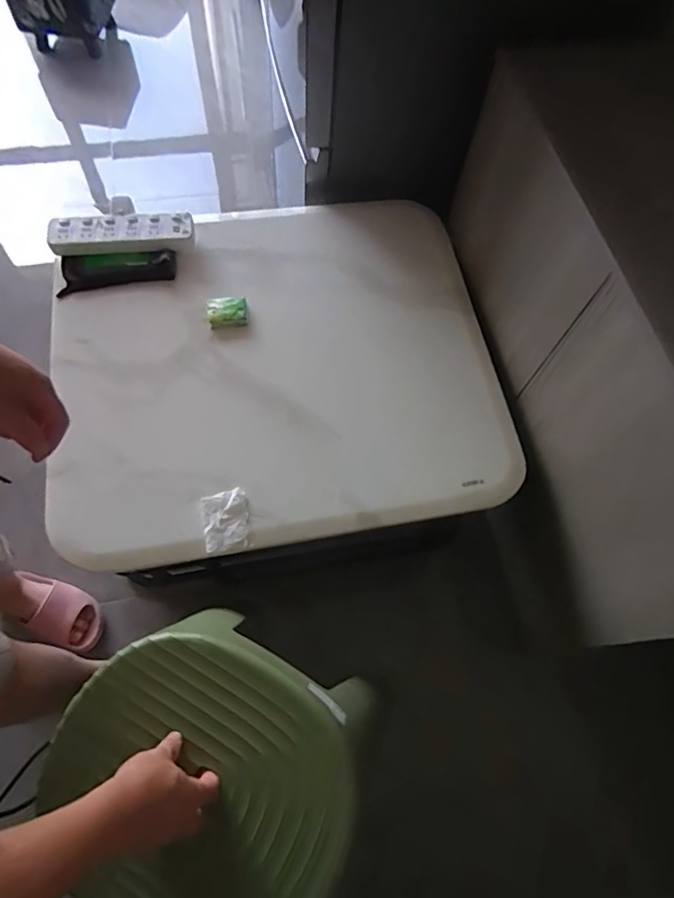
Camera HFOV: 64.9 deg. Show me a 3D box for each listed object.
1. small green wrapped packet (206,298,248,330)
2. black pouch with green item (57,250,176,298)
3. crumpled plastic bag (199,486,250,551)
[{"bbox_3d":[-0.202,-0.252,0.976,0.075,0.024,0.059,-3,68,-2],"label":"small green wrapped packet"},{"bbox_3d":[-0.413,-0.341,1.005,0.209,0.023,0.074,-12,69,-6],"label":"black pouch with green item"},{"bbox_3d":[-0.172,0.112,0.831,0.072,0.030,0.086,-12,69,-6],"label":"crumpled plastic bag"}]

